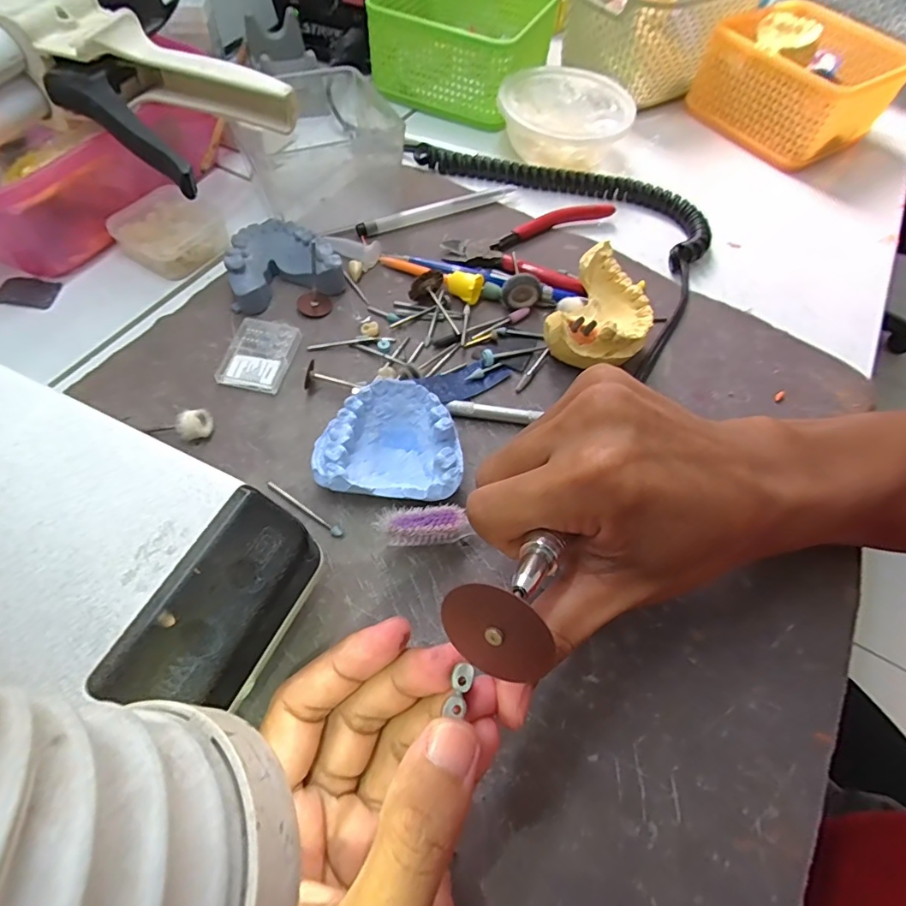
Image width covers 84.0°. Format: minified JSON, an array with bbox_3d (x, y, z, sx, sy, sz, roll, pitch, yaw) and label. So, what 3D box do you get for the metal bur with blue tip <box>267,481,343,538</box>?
[{"bbox_3d":[-0.071,0.026,0.243,0.046,0.004,0.005,34,63,15],"label":"metal bur with blue tip"}]

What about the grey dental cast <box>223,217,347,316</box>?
[{"bbox_3d":[-0.107,-0.120,0.313,0.065,0.024,0.054,-19,63,-14],"label":"grey dental cast"}]

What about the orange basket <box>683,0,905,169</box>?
[{"bbox_3d":[0.307,-0.330,0.446,0.140,0.073,0.126,-27,65,-18],"label":"orange basket"}]

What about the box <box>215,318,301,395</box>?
[{"bbox_3d":[-0.110,-0.056,0.287,0.035,0.005,0.048,9,59,2],"label":"box"}]

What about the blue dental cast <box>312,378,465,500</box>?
[{"bbox_3d":[-0.029,-0.004,0.249,0.067,0.029,0.056,6,59,0],"label":"blue dental cast"}]

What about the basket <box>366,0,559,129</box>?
[{"bbox_3d":[0.009,-0.355,0.436,0.125,0.062,0.128,25,61,11],"label":"basket"}]

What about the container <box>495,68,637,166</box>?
[{"bbox_3d":[0.087,-0.265,0.404,0.099,0.041,0.099,2,60,-3],"label":"container"}]

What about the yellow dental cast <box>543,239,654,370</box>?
[{"bbox_3d":[0.088,-0.078,0.295,0.052,0.040,0.066,27,62,12],"label":"yellow dental cast"}]

